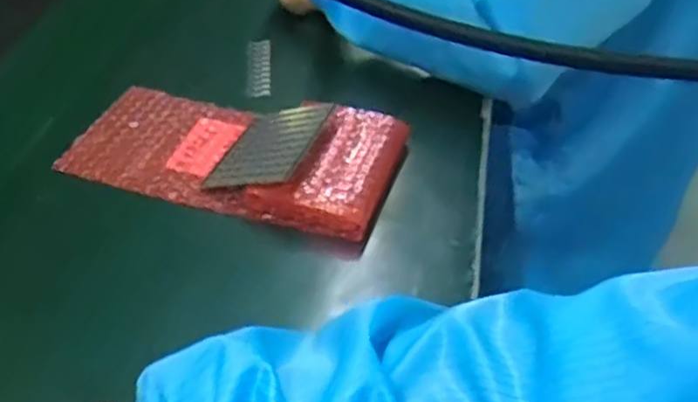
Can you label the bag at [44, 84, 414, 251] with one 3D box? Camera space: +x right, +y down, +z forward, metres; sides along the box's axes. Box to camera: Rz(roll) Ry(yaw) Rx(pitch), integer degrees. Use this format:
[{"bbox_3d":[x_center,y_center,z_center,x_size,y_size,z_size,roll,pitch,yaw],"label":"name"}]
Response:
[{"bbox_3d":[-0.096,-0.044,0.558,0.272,0.030,0.126,11,45,16],"label":"bag"}]

